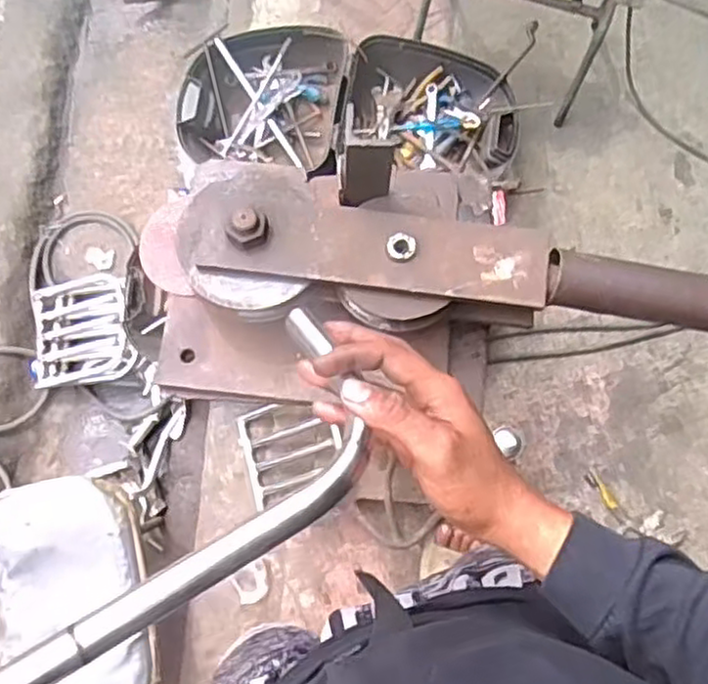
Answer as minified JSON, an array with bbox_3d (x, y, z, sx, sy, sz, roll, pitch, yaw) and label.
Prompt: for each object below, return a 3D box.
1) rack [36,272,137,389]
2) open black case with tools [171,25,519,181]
[{"bbox_3d":[-0.617,-0.029,1.650,0.249,0.075,0.254,-6,75,-2],"label":"rack"},{"bbox_3d":[-0.021,-0.510,1.613,0.762,0.126,0.409,-4,75,-1],"label":"open black case with tools"}]

